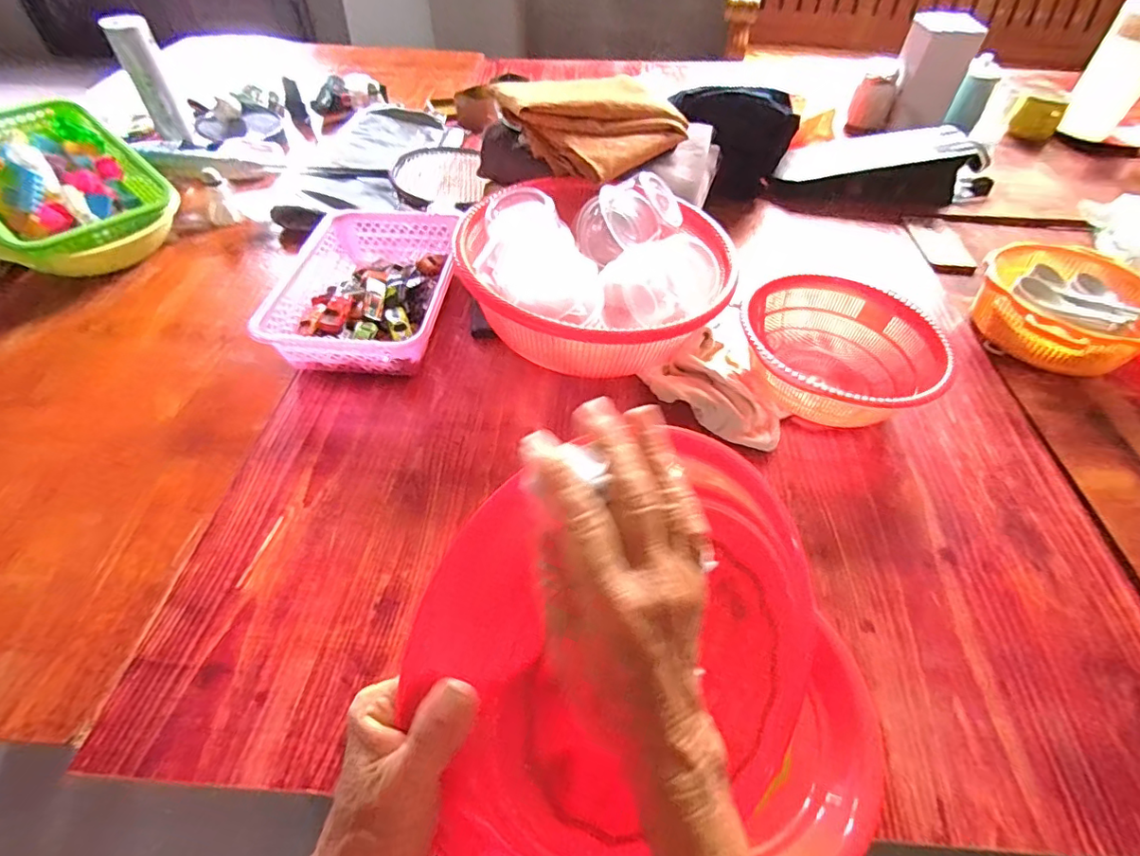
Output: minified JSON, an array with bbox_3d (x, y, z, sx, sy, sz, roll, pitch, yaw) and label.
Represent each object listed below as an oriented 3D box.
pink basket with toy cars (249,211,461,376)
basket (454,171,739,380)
[{"bbox_3d":[-0.269,-0.195,0.746,0.210,0.074,0.300,2,50,1],"label":"pink basket with toy cars"},{"bbox_3d":[0.030,-0.191,0.690,0.334,0.160,0.290,11,51,9],"label":"basket"}]

